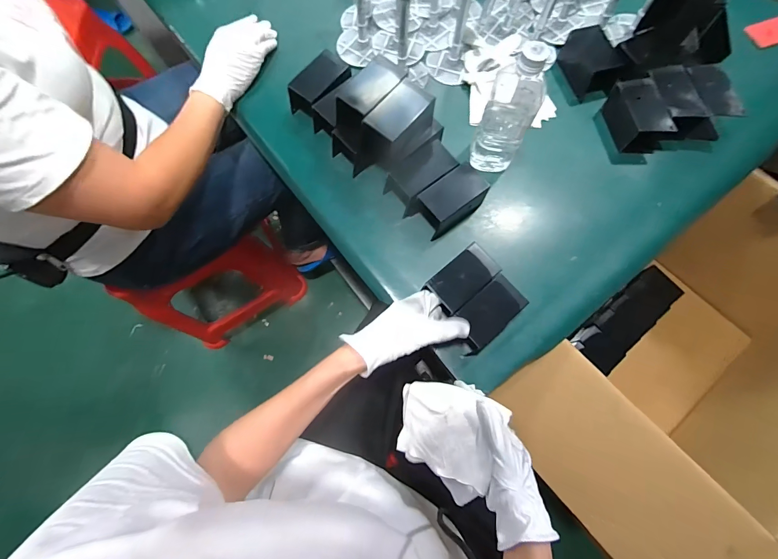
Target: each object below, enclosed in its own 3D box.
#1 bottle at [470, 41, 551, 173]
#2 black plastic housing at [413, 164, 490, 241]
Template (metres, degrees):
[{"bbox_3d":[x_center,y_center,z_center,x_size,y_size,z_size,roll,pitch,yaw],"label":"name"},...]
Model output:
[{"bbox_3d":[0.168,-0.229,0.491,0.060,0.200,0.070,16,76,5],"label":"bottle"},{"bbox_3d":[0.090,-0.116,0.525,0.108,0.059,0.066,-34,77,-8],"label":"black plastic housing"}]

